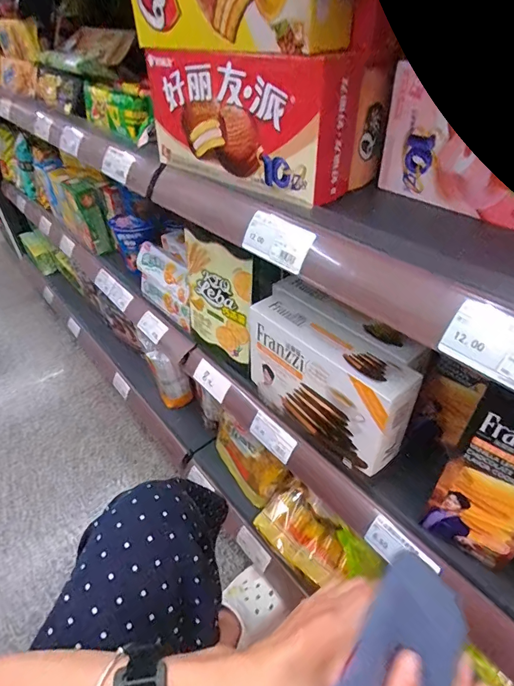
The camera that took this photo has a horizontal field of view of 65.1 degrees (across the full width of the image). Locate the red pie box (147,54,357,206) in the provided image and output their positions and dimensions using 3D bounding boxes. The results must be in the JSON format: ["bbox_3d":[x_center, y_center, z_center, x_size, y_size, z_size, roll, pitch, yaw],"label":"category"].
[{"bbox_3d":[-0.015,-0.226,0.410,0.059,0.111,0.227,-33,50,-31],"label":"red pie box"}]

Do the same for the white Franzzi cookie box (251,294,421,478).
[{"bbox_3d":[0.080,0.047,0.496,0.059,0.138,0.214,-30,48,-29],"label":"white Franzzi cookie box"}]

